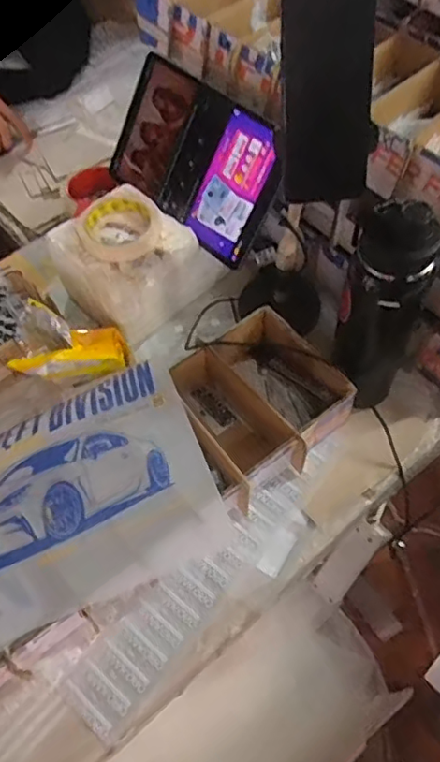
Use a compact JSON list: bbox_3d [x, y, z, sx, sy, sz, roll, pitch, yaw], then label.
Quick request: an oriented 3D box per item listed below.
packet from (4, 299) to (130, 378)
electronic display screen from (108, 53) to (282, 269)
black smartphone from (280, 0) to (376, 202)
[{"bbox_3d":[-0.180,-0.045,0.677,0.129,0.061,0.087,-15,59,-7],"label":"packet"},{"bbox_3d":[-0.035,-0.271,0.692,0.251,0.156,0.011,41,31,23],"label":"electronic display screen"},{"bbox_3d":[0.090,-0.238,0.487,0.074,0.168,0.010,0,41,9],"label":"black smartphone"}]

